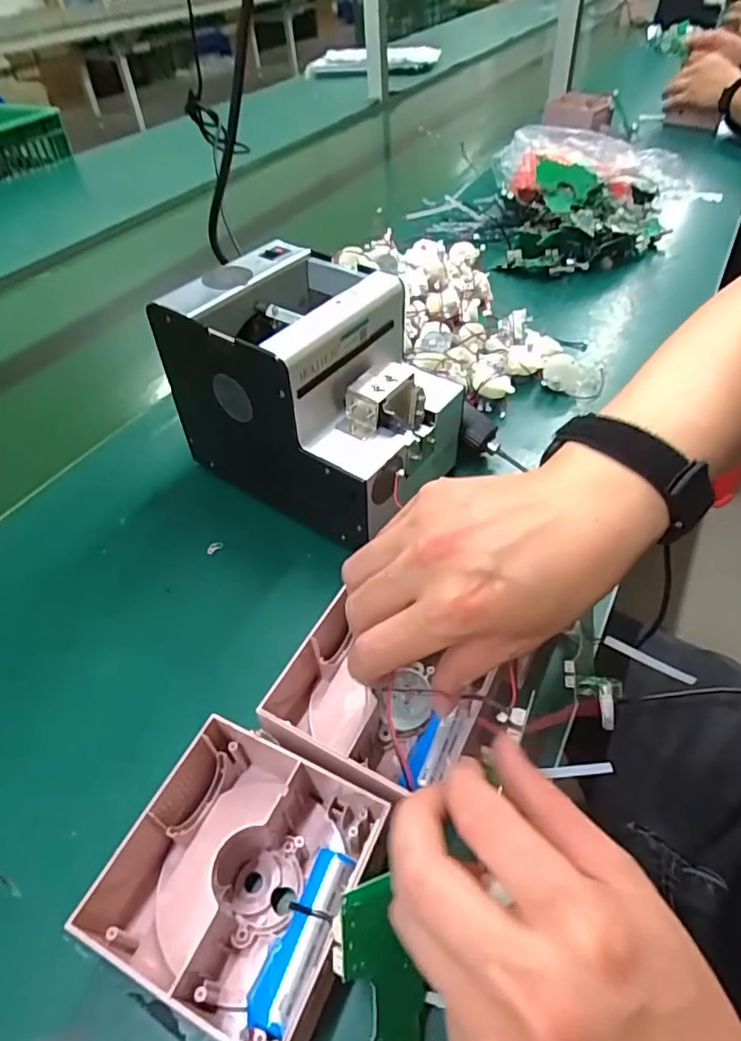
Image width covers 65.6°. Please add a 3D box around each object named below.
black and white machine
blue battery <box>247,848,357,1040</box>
[{"bbox_3d":[-0.035,-0.095,0.426,0.177,0.149,0.130,25,52,26],"label":"black and white machine"},{"bbox_3d":[-0.028,0.180,0.249,0.019,0.019,0.066,16,48,19],"label":"blue battery"}]

